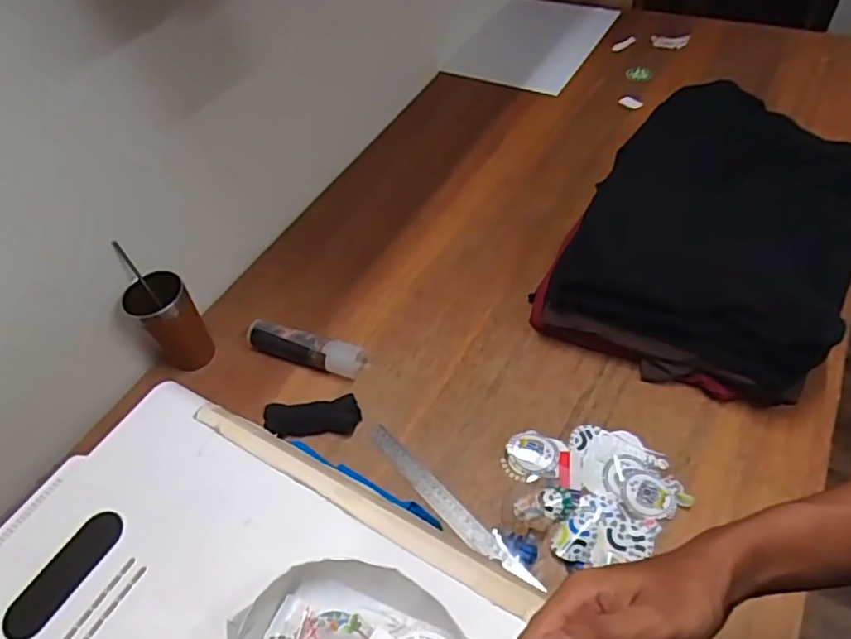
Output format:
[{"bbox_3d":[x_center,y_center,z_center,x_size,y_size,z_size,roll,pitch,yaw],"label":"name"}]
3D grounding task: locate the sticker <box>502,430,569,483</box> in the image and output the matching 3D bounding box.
[{"bbox_3d":[0.138,0.174,0.750,0.070,0.007,0.067,14,54,16],"label":"sticker"}]

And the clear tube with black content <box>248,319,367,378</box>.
[{"bbox_3d":[-0.179,0.042,0.861,0.184,0.043,0.042,13,53,16],"label":"clear tube with black content"}]

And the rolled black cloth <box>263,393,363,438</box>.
[{"bbox_3d":[-0.154,0.130,0.797,0.128,0.023,0.050,-5,51,2],"label":"rolled black cloth"}]

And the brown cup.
[{"bbox_3d":[-0.363,0.005,0.843,0.077,0.149,0.071,-3,51,3],"label":"brown cup"}]

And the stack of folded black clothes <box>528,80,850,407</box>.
[{"bbox_3d":[0.426,-0.144,0.882,0.348,0.174,0.509,22,56,22],"label":"stack of folded black clothes"}]

